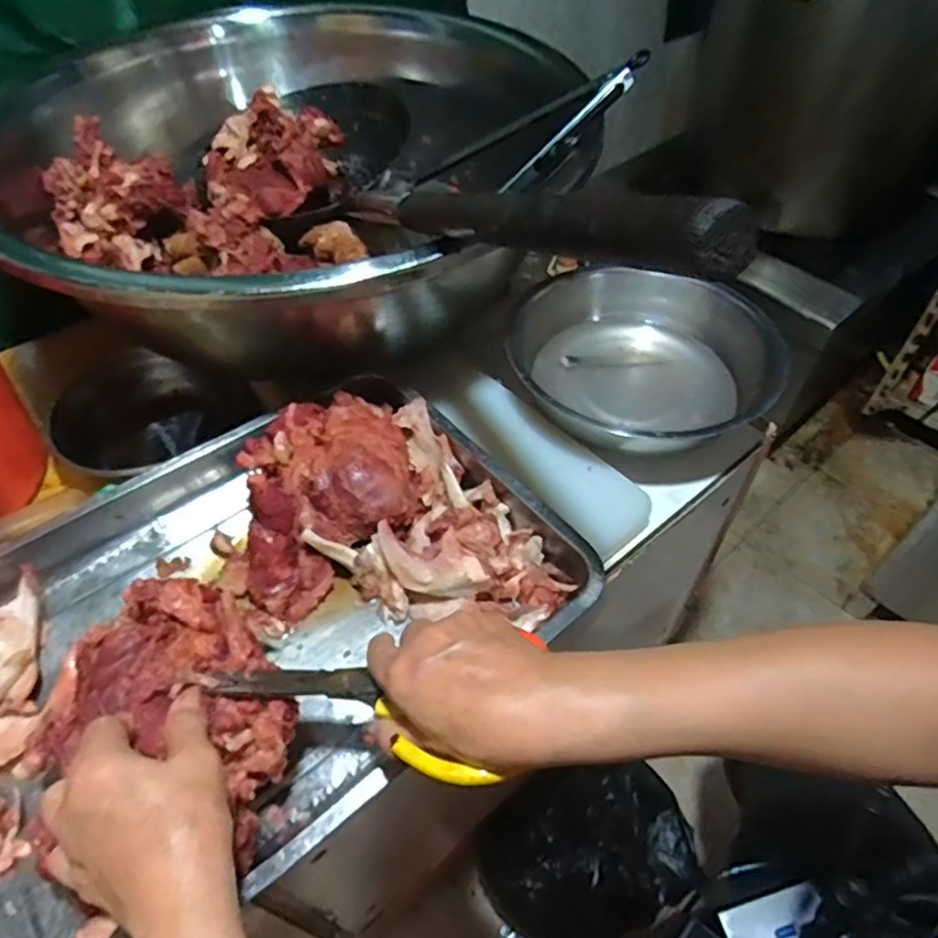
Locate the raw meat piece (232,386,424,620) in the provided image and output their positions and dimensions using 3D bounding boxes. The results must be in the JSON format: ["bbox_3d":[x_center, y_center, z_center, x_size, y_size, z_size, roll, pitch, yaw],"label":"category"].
[{"bbox_3d":[-0.123,0.012,0.553,0.195,0.071,0.133,-37,59,-25],"label":"raw meat piece"}]

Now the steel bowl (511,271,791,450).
[{"bbox_3d":[0.184,-0.105,0.687,0.279,0.085,0.248,4,51,5],"label":"steel bowl"}]

